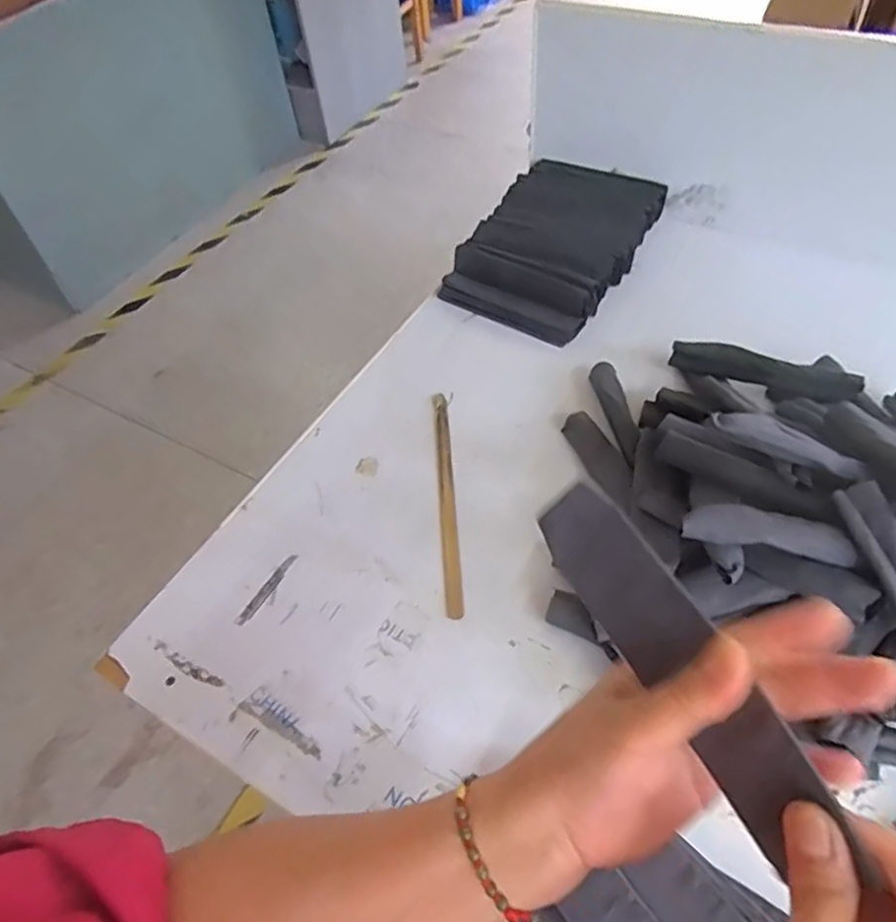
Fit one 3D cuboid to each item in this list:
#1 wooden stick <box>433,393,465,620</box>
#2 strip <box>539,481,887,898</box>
[{"bbox_3d":[-0.002,0.034,0.672,0.017,0.009,0.270,-5,51,1],"label":"wooden stick"},{"bbox_3d":[0.097,0.084,0.282,0.005,0.043,0.169,0,46,-48],"label":"strip"}]

